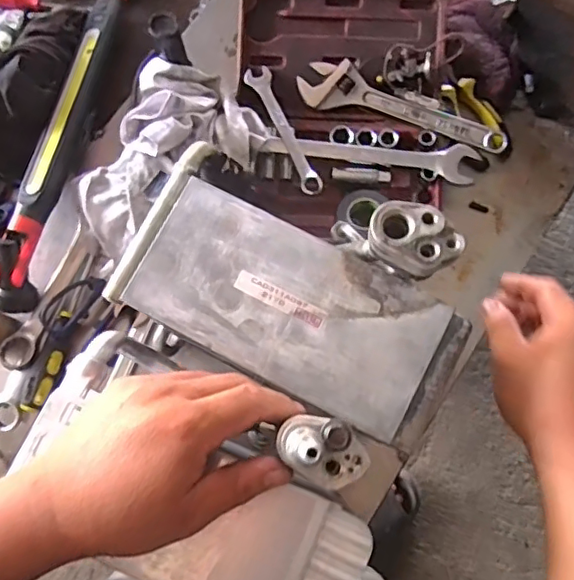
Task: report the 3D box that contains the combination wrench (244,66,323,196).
[{"bbox_3d":[-0.004,-0.179,0.643,0.029,0.013,0.170,-22,77,-5],"label":"combination wrench"}]

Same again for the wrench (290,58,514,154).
[{"bbox_3d":[0.133,-0.209,0.654,0.242,0.024,0.051,17,77,5],"label":"wrench"}]

